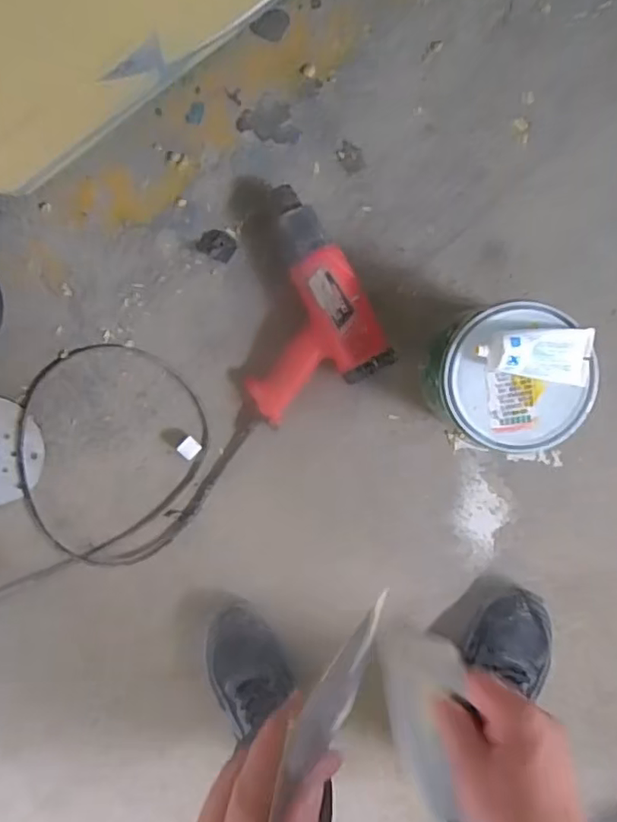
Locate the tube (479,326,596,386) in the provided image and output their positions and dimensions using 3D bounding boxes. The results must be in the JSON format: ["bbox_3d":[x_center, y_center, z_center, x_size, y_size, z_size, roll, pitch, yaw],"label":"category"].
[{"bbox_3d":[0.228,-0.056,0.603,0.116,0.033,0.055,3,98,1],"label":"tube"}]

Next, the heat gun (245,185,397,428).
[{"bbox_3d":[-0.031,-0.123,0.746,0.188,0.086,0.236,-32,95,5],"label":"heat gun"}]

